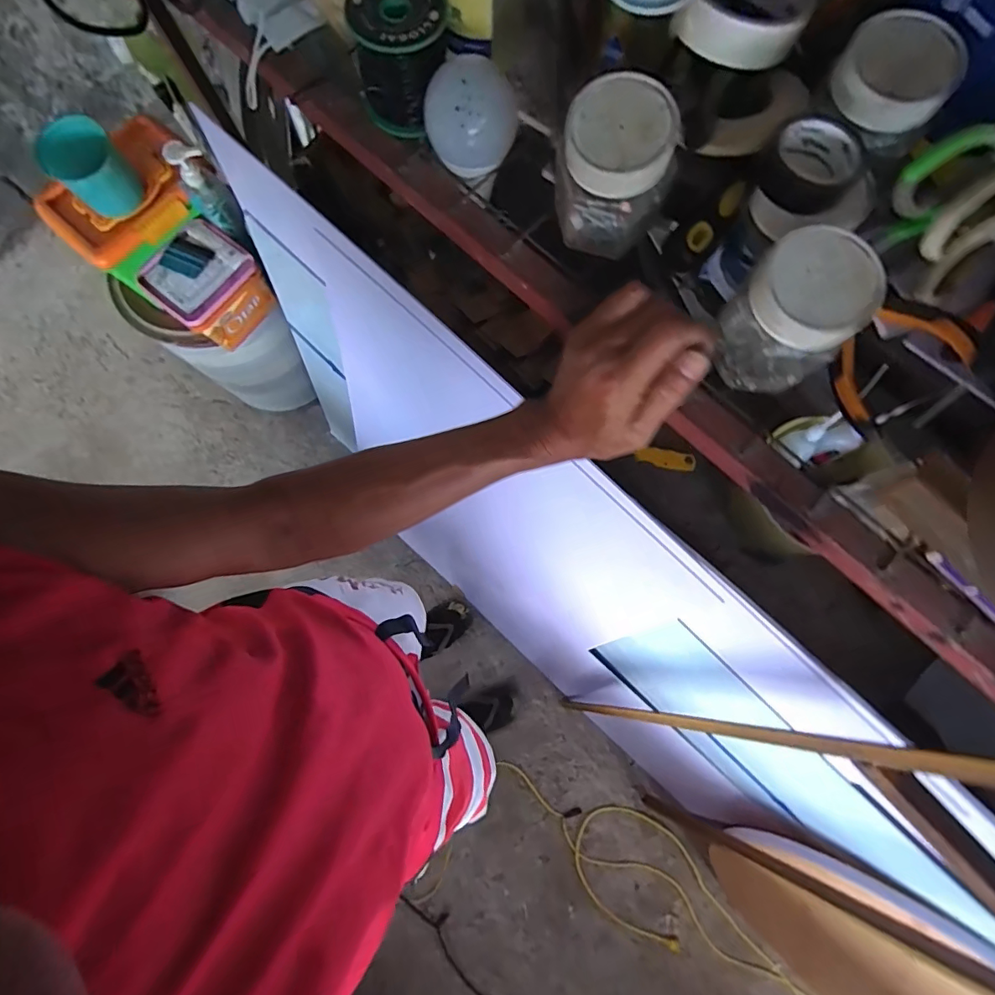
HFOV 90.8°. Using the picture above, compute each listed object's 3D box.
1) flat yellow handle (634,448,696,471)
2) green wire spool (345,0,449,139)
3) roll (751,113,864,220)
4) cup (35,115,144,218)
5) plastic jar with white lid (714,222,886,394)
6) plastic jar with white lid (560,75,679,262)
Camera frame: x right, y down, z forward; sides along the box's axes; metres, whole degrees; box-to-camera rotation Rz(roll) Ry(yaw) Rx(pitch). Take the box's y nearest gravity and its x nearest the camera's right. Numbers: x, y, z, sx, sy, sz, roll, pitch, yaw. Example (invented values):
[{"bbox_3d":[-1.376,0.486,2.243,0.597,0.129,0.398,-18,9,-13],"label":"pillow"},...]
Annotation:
[{"bbox_3d":[0.235,-0.055,0.686,0.085,0.010,0.026,11,79,2],"label":"flat yellow handle"},{"bbox_3d":[-0.068,-0.327,0.364,0.063,0.069,0.063,0,78,0],"label":"green wire spool"},{"bbox_3d":[0.189,-0.204,0.299,0.056,0.026,0.056,0,78,0],"label":"roll"},{"bbox_3d":[-0.723,-0.586,0.874,0.100,0.105,0.110,0,78,0],"label":"cup"},{"bbox_3d":[0.183,-0.113,0.308,0.066,0.082,0.064,0,78,0],"label":"plastic jar with white lid"},{"bbox_3d":[0.075,-0.212,0.325,0.075,0.082,0.062,10,78,2],"label":"plastic jar with white lid"}]

